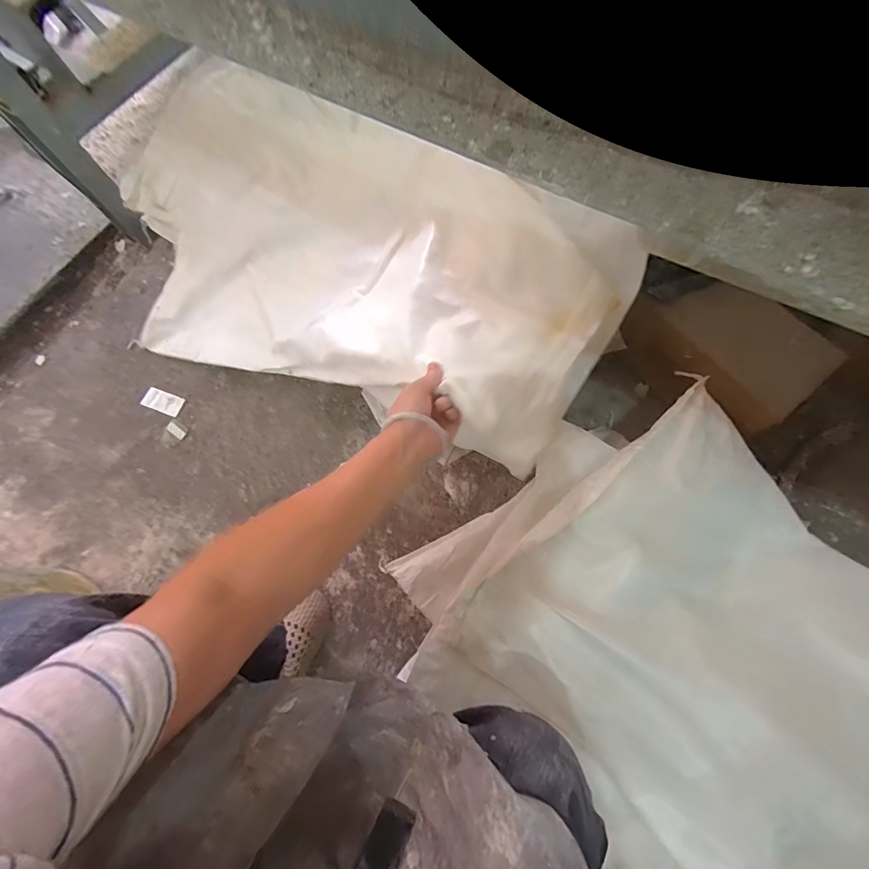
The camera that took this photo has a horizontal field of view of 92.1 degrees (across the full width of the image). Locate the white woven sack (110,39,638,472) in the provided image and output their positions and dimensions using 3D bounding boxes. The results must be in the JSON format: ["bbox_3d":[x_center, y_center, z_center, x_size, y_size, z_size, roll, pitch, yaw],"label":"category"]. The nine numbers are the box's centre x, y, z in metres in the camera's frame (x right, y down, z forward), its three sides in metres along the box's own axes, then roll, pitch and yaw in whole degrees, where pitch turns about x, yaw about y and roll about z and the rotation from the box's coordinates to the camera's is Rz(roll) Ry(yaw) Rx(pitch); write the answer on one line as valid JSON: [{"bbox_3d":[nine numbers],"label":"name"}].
[{"bbox_3d":[-0.181,-0.310,0.690,0.934,0.203,0.486,28,74,25],"label":"white woven sack"}]

